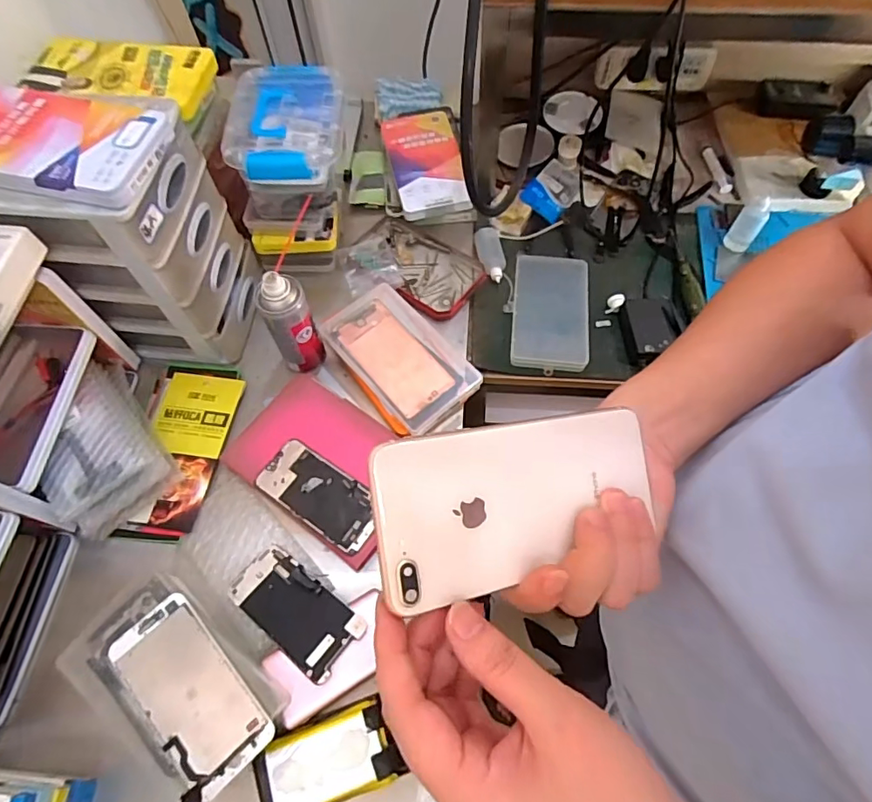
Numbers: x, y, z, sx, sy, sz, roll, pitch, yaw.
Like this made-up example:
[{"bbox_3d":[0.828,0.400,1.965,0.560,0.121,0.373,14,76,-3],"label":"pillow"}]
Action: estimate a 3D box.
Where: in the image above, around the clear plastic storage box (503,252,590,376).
[{"bbox_3d":[0.154,-0.123,0.706,0.105,0.020,0.174,6,64,5],"label":"clear plastic storage box"}]

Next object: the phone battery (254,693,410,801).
[{"bbox_3d":[-0.095,0.312,0.452,0.116,0.013,0.065,-19,70,-11],"label":"phone battery"}]

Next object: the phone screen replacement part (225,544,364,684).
[{"bbox_3d":[-0.140,0.201,0.512,0.140,0.011,0.068,29,60,25],"label":"phone screen replacement part"}]

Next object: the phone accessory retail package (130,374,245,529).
[{"bbox_3d":[-0.291,0.051,0.605,0.088,0.010,0.186,4,64,4],"label":"phone accessory retail package"}]

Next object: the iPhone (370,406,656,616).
[{"bbox_3d":[0.043,0.048,0.256,0.150,0.006,0.075,-7,87,-25],"label":"iPhone"}]

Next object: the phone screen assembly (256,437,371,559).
[{"bbox_3d":[-0.126,0.101,0.567,0.144,0.008,0.067,32,69,17],"label":"phone screen assembly"}]

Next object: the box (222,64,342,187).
[{"bbox_3d":[-0.174,-0.323,0.618,0.124,0.046,0.168,-2,63,1],"label":"box"}]

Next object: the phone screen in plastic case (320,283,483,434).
[{"bbox_3d":[-0.044,-0.052,0.637,0.112,0.034,0.188,-38,68,-15],"label":"phone screen in plastic case"}]

